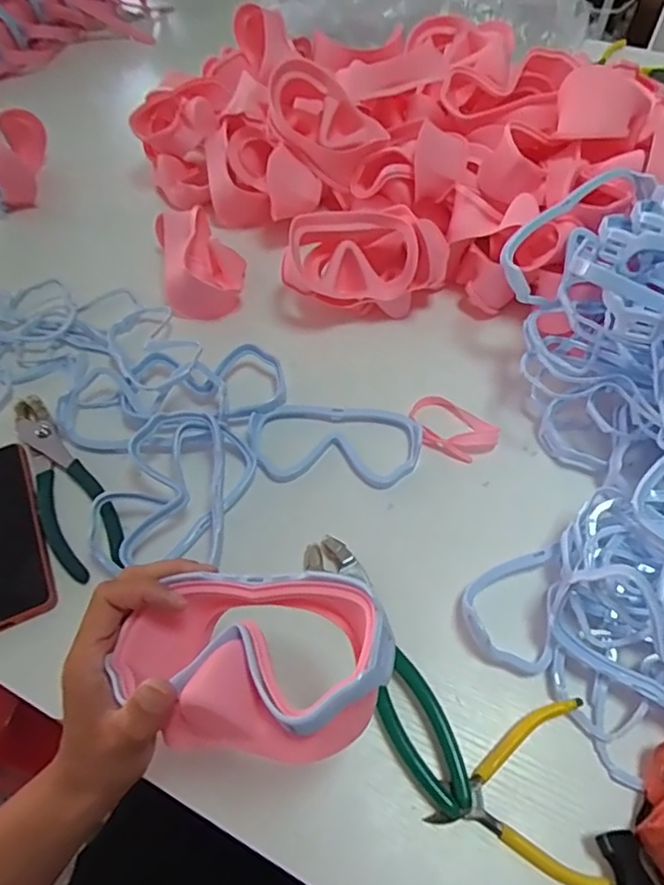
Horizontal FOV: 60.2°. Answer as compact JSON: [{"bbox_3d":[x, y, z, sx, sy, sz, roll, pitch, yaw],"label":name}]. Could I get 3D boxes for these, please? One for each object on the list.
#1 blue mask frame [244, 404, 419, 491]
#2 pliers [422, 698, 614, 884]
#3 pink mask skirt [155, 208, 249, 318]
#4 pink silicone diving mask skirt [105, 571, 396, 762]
[{"bbox_3d":[0.002,-0.001,0.510,0.152,0.021,0.080,4,57,3],"label":"blue mask frame"},{"bbox_3d":[0.130,0.213,0.369,0.107,0.014,0.100,18,59,11],"label":"pliers"},{"bbox_3d":[-0.139,-0.192,0.607,0.083,0.062,0.122,-13,58,-8],"label":"pink mask skirt"},{"bbox_3d":[-0.043,0.108,0.291,0.139,0.070,0.085,7,57,4],"label":"pink silicone diving mask skirt"}]

